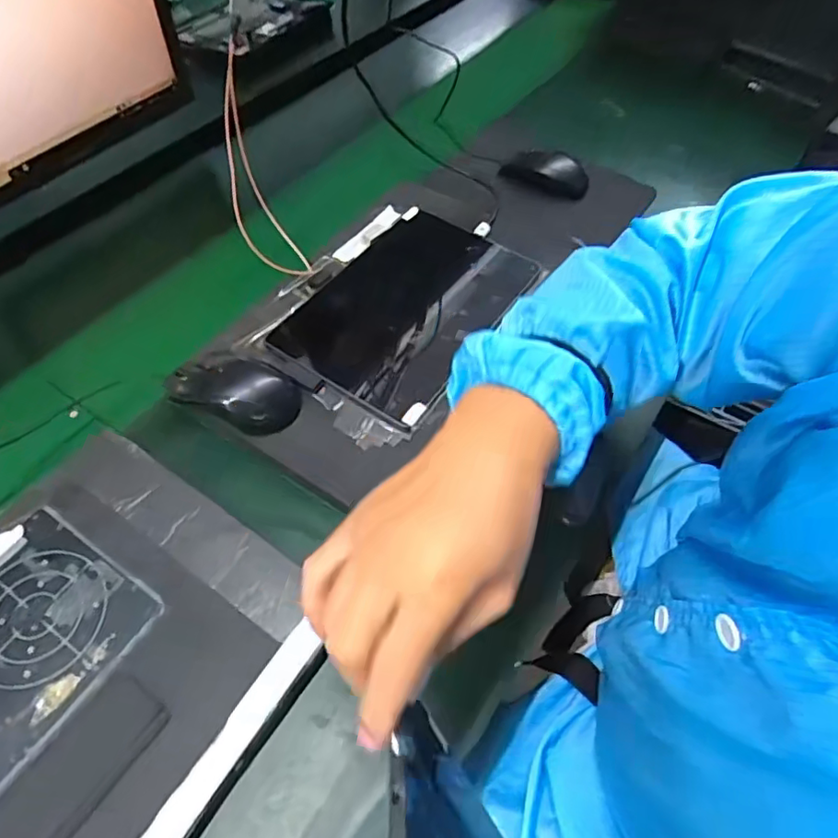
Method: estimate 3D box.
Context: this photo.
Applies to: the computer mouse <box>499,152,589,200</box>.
[{"bbox_3d":[0.161,-0.314,0.736,0.113,0.041,0.059,12,55,7],"label":"computer mouse"}]

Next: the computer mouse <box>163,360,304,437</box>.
[{"bbox_3d":[-0.158,-0.025,0.499,0.105,0.032,0.057,17,56,11],"label":"computer mouse"}]

